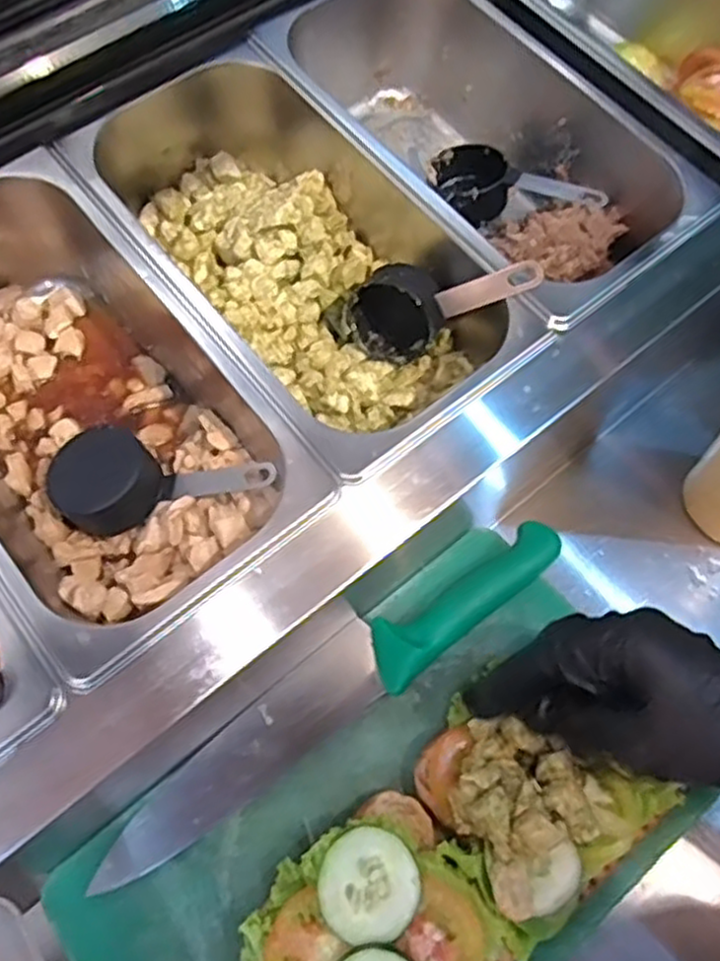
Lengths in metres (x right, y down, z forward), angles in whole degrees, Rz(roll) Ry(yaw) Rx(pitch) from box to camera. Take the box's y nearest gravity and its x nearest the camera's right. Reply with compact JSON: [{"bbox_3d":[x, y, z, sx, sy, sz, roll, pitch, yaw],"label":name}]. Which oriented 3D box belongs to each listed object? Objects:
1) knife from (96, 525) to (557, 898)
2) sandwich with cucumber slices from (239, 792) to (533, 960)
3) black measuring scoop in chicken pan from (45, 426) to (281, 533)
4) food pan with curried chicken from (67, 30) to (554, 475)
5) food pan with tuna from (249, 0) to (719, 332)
[{"bbox_3d":[-0.014,0.115,0.418,0.302,0.031,0.047,-34,66,-14],"label":"knife"},{"bbox_3d":[0.010,0.220,0.354,0.110,0.032,0.110,1,58,-2],"label":"sandwich with cucumber slices"},{"bbox_3d":[-0.125,-0.002,0.456,0.126,0.036,0.063,-1,62,-12],"label":"black measuring scoop in chicken pan"},{"bbox_3d":[-0.044,-0.147,0.496,0.165,0.099,0.320,-37,66,-15],"label":"food pan with curried chicken"},{"bbox_3d":[0.076,-0.250,0.550,0.173,0.113,0.346,-36,66,-15],"label":"food pan with tuna"}]

